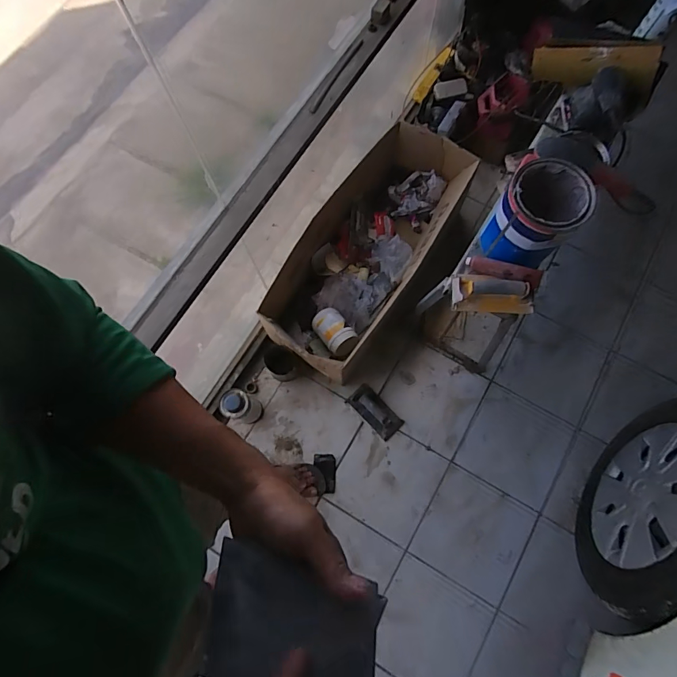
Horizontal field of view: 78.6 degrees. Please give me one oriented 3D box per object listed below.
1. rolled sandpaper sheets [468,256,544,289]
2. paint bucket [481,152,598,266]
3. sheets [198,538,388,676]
[{"bbox_3d":[0.393,-0.157,0.979,0.162,0.031,0.036,20,74,27],"label":"rolled sandpaper sheets"},{"bbox_3d":[0.440,-0.270,0.933,0.157,0.184,0.167,0,74,1],"label":"paint bucket"},{"bbox_3d":[-0.039,0.229,0.319,0.140,0.017,0.097,8,75,15],"label":"sheets"}]

